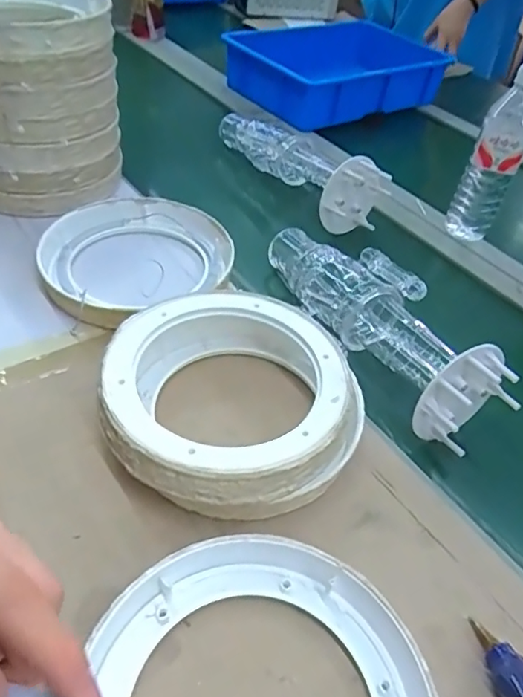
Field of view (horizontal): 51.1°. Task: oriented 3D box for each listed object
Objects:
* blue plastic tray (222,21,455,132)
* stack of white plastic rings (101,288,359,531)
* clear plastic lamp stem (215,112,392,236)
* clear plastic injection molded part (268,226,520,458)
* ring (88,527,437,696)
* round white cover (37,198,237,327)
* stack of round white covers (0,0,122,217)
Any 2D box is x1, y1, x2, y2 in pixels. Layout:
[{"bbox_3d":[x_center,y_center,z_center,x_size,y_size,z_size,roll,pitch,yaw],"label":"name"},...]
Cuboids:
[{"bbox_3d":[0.149,-0.563,1.111,0.407,0.109,0.284,-27,50,-28],"label":"blue plastic tray"},{"bbox_3d":[-0.028,0.036,0.475,0.206,0.067,0.211,-9,43,-12],"label":"stack of white plastic rings"},{"bbox_3d":[0.052,-0.285,0.809,0.123,0.095,0.286,-20,47,-22],"label":"clear plastic lamp stem"},{"bbox_3d":[0.116,-0.044,0.575,0.092,0.083,0.316,-20,47,-22],"label":"clear plastic injection molded part"},{"bbox_3d":[-0.004,0.219,0.323,0.212,0.038,0.215,1,42,-1],"label":"ring"},{"bbox_3d":[-0.147,-0.109,0.636,0.216,0.043,0.197,-26,49,-27],"label":"round white cover"},{"bbox_3d":[-0.293,-0.307,0.690,0.213,0.219,0.220,-13,47,-22],"label":"stack of round white covers"}]

